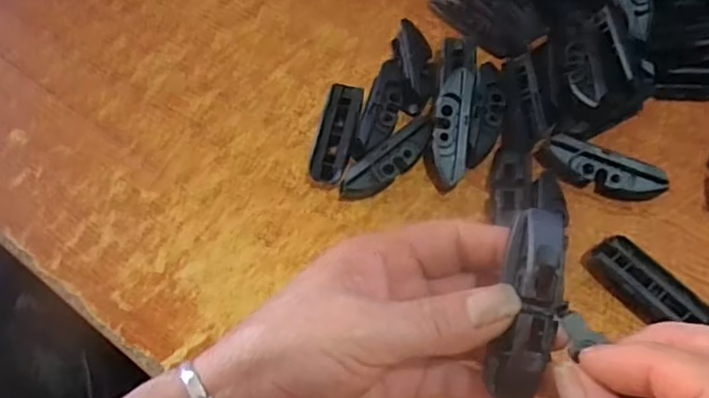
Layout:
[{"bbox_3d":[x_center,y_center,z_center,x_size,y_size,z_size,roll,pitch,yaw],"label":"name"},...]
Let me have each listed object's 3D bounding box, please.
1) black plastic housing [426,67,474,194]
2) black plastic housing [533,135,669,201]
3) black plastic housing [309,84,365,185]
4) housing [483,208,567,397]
[{"bbox_3d":[0.058,-0.041,0.384,0.023,0.019,0.072,9,85,7],"label":"black plastic housing"},{"bbox_3d":[0.142,-0.016,0.374,0.073,0.023,0.018,19,62,12],"label":"black plastic housing"},{"bbox_3d":[-0.010,-0.039,0.398,0.022,0.020,0.070,9,60,7],"label":"black plastic housing"},{"bbox_3d":[0.066,0.040,0.242,0.020,0.014,0.072,10,86,7],"label":"housing"}]

